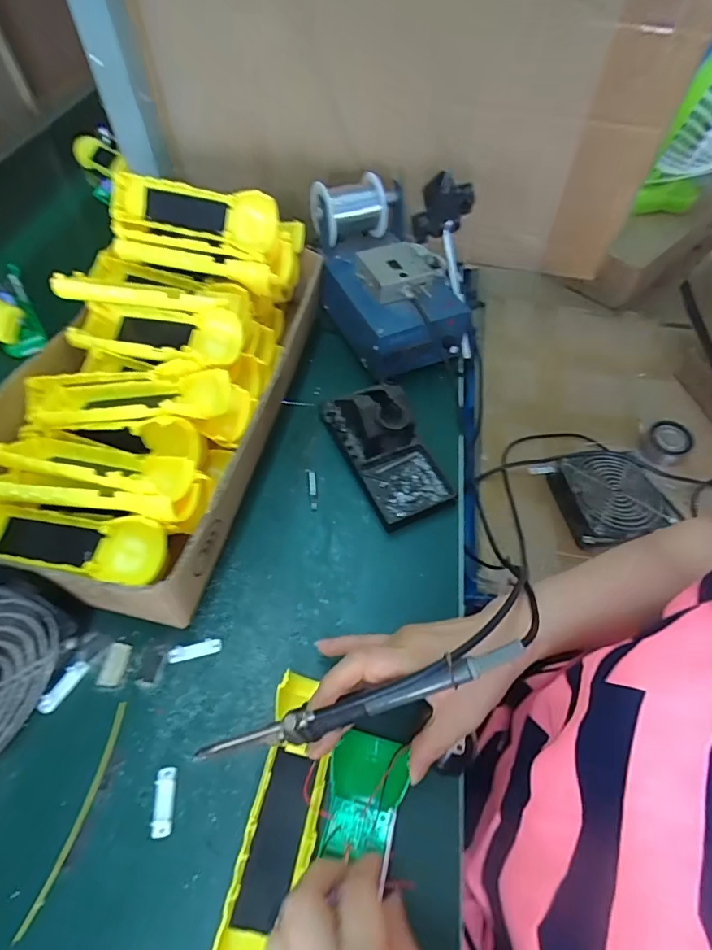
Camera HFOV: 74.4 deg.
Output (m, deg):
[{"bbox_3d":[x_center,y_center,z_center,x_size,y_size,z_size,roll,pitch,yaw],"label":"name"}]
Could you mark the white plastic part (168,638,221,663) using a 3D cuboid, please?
[{"bbox_3d":[-0.124,0.135,0.362,0.040,0.004,0.013,-12,57,-9],"label":"white plastic part"}]

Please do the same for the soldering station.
[{"bbox_3d":[0.048,-0.228,0.524,0.159,0.129,0.195,-10,57,-8],"label":"soldering station"}]

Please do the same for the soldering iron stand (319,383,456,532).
[{"bbox_3d":[0.029,-0.036,0.440,0.073,0.070,0.152,-21,59,-15],"label":"soldering iron stand"}]

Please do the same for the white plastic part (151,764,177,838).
[{"bbox_3d":[-0.126,0.214,0.309,0.012,0.006,0.038,-3,56,-4],"label":"white plastic part"}]

